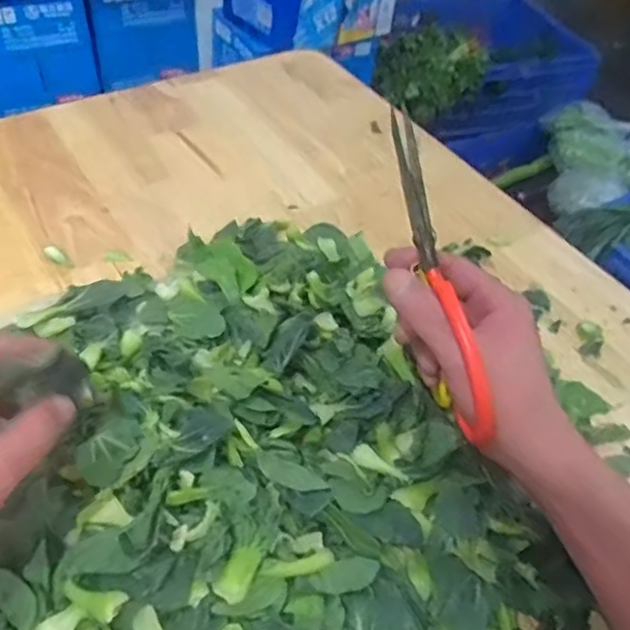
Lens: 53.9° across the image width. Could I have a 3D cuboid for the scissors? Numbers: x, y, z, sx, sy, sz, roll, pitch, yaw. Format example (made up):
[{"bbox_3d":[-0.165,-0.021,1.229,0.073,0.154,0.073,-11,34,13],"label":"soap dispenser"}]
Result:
[{"bbox_3d":[0.070,-0.021,0.366,0.011,0.060,0.194,-14,85,-16],"label":"scissors"}]

